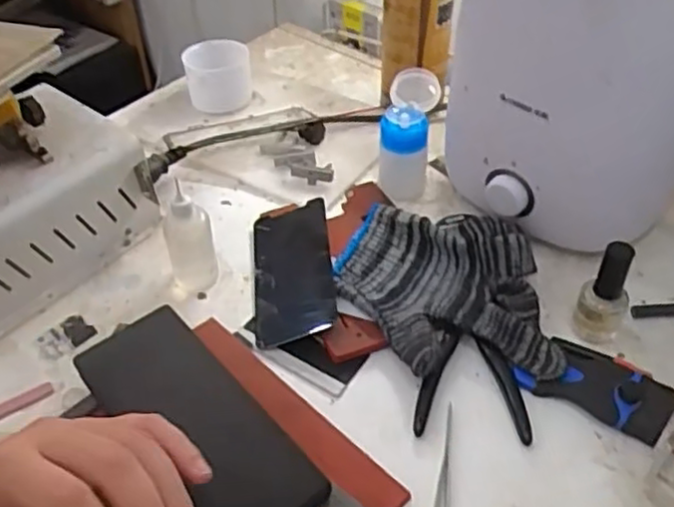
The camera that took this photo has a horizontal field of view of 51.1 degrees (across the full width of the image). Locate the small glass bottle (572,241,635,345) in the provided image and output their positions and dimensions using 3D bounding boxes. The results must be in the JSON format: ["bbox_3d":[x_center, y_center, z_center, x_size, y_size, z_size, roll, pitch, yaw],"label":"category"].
[{"bbox_3d":[0.184,0.027,0.482,0.031,0.078,0.024,15,47,19],"label":"small glass bottle"}]

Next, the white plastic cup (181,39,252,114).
[{"bbox_3d":[-0.121,-0.178,0.723,0.066,0.058,0.060,-6,44,-5],"label":"white plastic cup"}]

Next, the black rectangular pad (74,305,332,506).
[{"bbox_3d":[-0.089,0.103,0.435,0.072,0.025,0.180,-33,54,-27],"label":"black rectangular pad"}]

